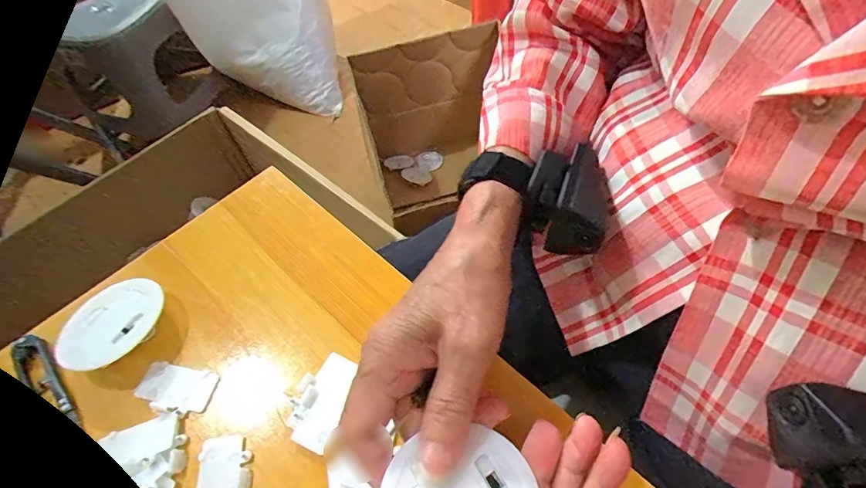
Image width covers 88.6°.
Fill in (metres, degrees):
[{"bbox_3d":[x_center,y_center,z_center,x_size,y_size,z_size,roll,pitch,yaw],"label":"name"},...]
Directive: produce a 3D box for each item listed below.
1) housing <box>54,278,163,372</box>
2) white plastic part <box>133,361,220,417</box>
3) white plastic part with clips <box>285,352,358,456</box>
[{"bbox_3d":[-0.206,0.052,0.288,0.064,0.016,0.061,-3,59,5],"label":"housing"},{"bbox_3d":[-0.157,0.087,0.269,0.048,0.004,0.027,10,61,12],"label":"white plastic part"},{"bbox_3d":[-0.066,0.090,0.260,0.028,0.005,0.053,13,62,14],"label":"white plastic part with clips"}]

